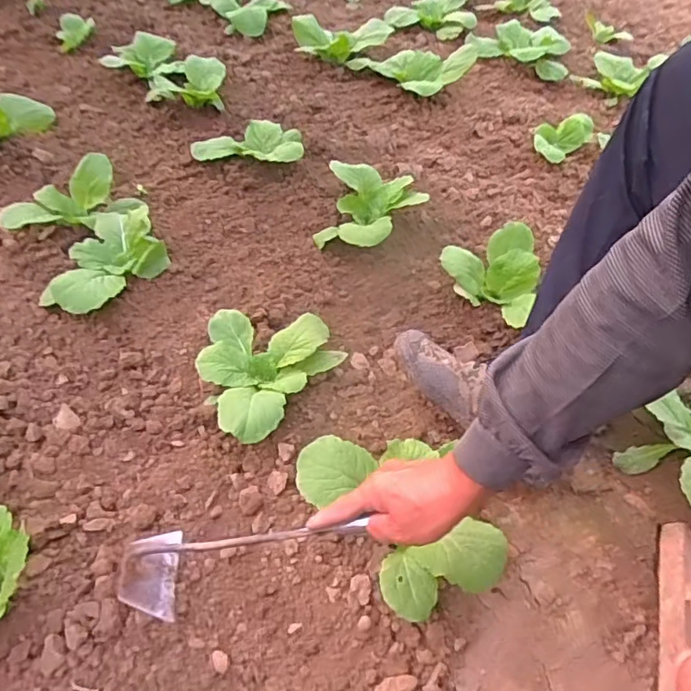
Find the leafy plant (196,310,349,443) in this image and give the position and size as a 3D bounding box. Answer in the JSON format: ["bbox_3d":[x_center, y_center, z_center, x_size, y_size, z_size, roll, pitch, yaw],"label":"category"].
[{"bbox_3d":[-0.129,0.024,0.753,0.187,0.063,0.224,27,54,17],"label":"leafy plant"}]

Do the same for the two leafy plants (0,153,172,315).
[{"bbox_3d":[-0.414,-0.170,0.885,0.210,0.086,0.299,-24,57,-22],"label":"two leafy plants"}]

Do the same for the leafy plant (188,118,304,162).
[{"bbox_3d":[-0.195,-0.426,1.139,0.228,0.064,0.150,7,51,1],"label":"leafy plant"}]

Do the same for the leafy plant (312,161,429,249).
[{"bbox_3d":[0.047,-0.240,0.979,0.179,0.086,0.213,11,51,4],"label":"leafy plant"}]

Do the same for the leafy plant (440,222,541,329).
[{"bbox_3d":[0.234,-0.112,0.868,0.160,0.099,0.148,34,56,21],"label":"leafy plant"}]

